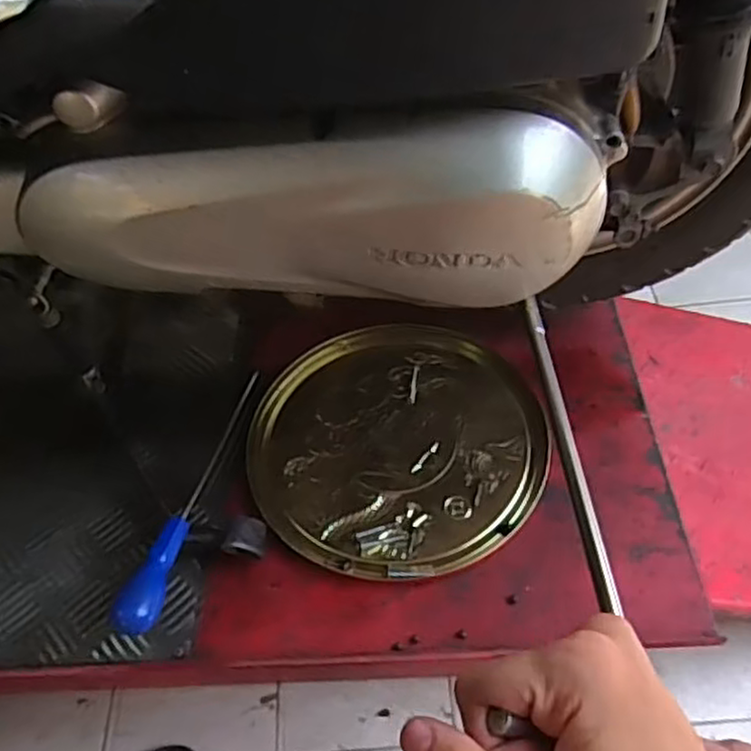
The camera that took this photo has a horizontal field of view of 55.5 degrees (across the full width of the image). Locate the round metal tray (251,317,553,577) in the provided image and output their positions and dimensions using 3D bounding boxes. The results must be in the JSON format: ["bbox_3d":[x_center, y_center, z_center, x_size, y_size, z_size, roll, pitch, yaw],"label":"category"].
[{"bbox_3d":[0.015,0.053,0.644,0.248,0.017,0.263,-4,52,5],"label":"round metal tray"}]

